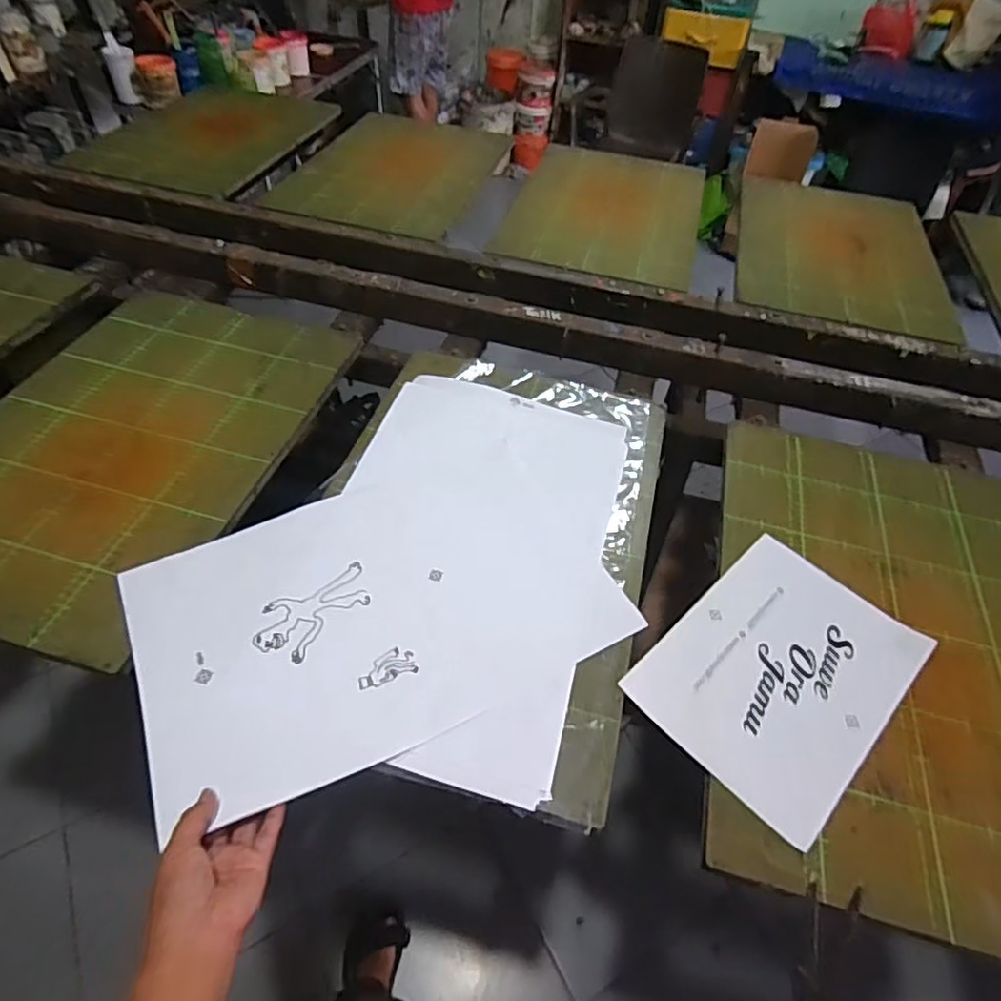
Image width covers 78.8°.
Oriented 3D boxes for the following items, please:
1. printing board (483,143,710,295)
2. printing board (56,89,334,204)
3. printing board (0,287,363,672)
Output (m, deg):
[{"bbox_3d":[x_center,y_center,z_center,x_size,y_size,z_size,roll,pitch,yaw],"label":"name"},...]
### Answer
[{"bbox_3d":[0.231,-0.626,1.301,0.381,0.014,0.575,14,51,8],"label":"printing board"},{"bbox_3d":[-0.699,-0.858,1.427,0.446,0.036,0.603,17,52,10],"label":"printing board"},{"bbox_3d":[-0.479,-0.096,0.799,0.392,0.021,0.575,17,52,10],"label":"printing board"}]

